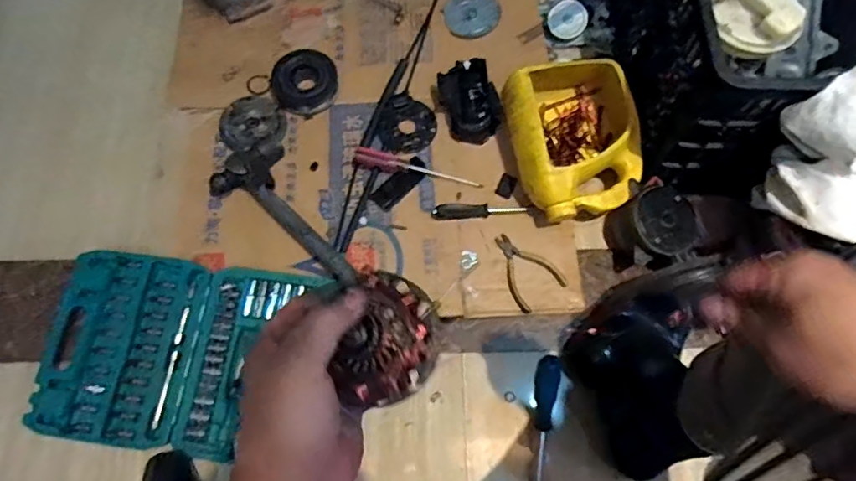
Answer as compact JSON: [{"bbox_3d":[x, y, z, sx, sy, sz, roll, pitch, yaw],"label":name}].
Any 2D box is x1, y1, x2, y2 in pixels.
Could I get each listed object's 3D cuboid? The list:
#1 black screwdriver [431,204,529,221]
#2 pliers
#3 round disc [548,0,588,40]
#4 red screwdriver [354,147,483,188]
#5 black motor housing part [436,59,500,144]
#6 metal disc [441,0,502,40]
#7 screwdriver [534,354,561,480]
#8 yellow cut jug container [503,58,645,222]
[{"bbox_3d":[0.077,-0.044,0.848,0.141,0.017,0.025,0,68,2],"label":"black screwdriver"},{"bbox_3d":[0.137,0.039,0.820,0.078,0.006,0.113,-35,71,-11],"label":"pliers"},{"bbox_3d":[0.240,-0.380,0.968,0.066,0.015,0.062,14,102,4],"label":"round disc"},{"bbox_3d":[-0.016,-0.111,0.858,0.196,0.028,0.021,12,69,7],"label":"red screwdriver"},{"bbox_3d":[0.065,-0.218,0.893,0.085,0.067,0.118,-13,69,-3],"label":"black motor housing part"},{"bbox_3d":[0.078,-0.405,0.991,0.100,0.008,0.099,-1,68,2],"label":"metal disc"},{"bbox_3d":[0.148,0.249,0.740,0.030,0.026,0.197,11,69,6],"label":"screwdriver"},{"bbox_3d":[0.220,-0.151,0.839,0.184,0.114,0.220,-16,69,-4],"label":"yellow cut jug container"}]

